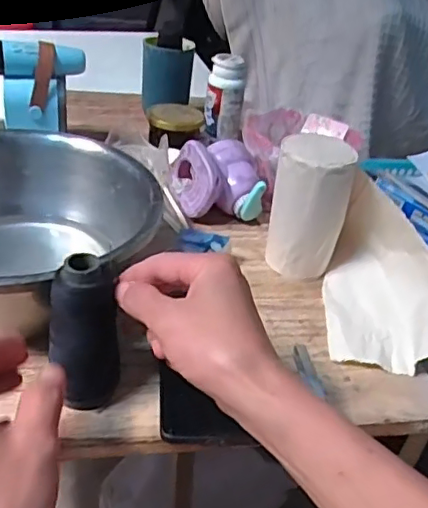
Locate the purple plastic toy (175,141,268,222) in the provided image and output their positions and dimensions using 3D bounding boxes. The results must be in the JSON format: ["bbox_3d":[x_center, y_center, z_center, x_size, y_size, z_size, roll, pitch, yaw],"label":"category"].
[{"bbox_3d":[0.004,-0.080,0.610,0.090,0.063,0.072,1,34,-9],"label":"purple plastic toy"}]

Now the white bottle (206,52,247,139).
[{"bbox_3d":[0.015,-0.205,0.759,0.047,0.100,0.041,4,34,-4],"label":"white bottle"}]

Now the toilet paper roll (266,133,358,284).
[{"bbox_3d":[0.087,-0.040,0.532,0.068,0.124,0.054,12,34,9],"label":"toilet paper roll"}]

